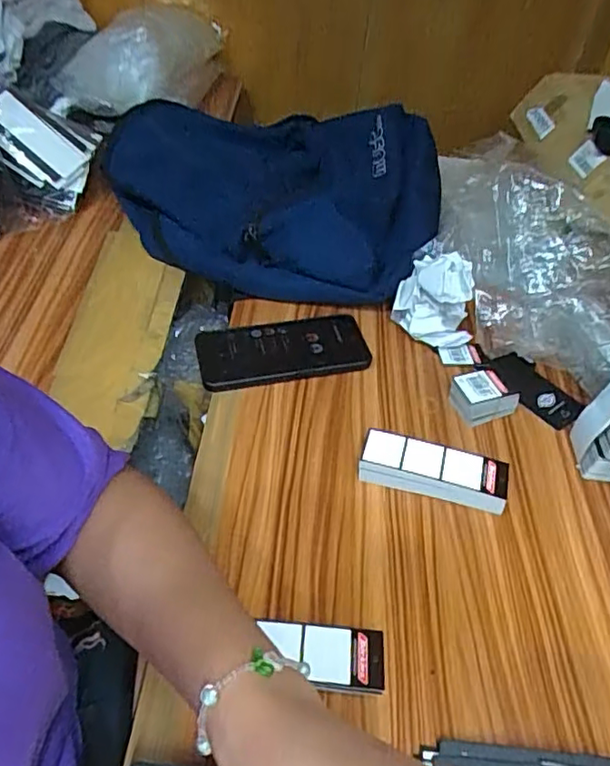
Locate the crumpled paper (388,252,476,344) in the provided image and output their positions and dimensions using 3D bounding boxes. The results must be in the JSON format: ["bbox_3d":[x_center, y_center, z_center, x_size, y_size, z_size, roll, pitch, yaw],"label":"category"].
[{"bbox_3d":[0.130,-0.087,0.599,0.047,0.099,0.087,-29,55,-28],"label":"crumpled paper"}]

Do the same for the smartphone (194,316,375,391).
[{"bbox_3d":[-0.022,-0.032,0.589,0.168,0.015,0.079,-8,47,-12],"label":"smartphone"}]

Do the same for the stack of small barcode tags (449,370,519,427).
[{"bbox_3d":[0.167,0.013,0.550,0.054,0.036,0.042,-15,49,-18],"label":"stack of small barcode tags"}]

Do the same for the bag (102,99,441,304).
[{"bbox_3d":[-0.054,-0.256,0.737,0.435,0.106,0.315,19,48,14],"label":"bag"}]

